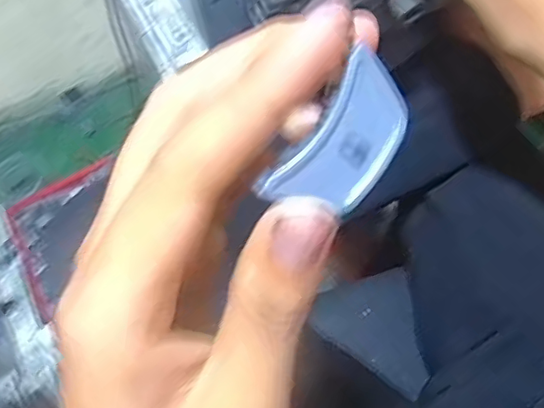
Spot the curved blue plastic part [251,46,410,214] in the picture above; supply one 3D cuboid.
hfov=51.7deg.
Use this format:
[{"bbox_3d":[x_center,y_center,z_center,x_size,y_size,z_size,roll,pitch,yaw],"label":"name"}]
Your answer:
[{"bbox_3d":[0.017,-0.012,0.125,0.022,0.004,0.037,37,92,-21],"label":"curved blue plastic part"}]

